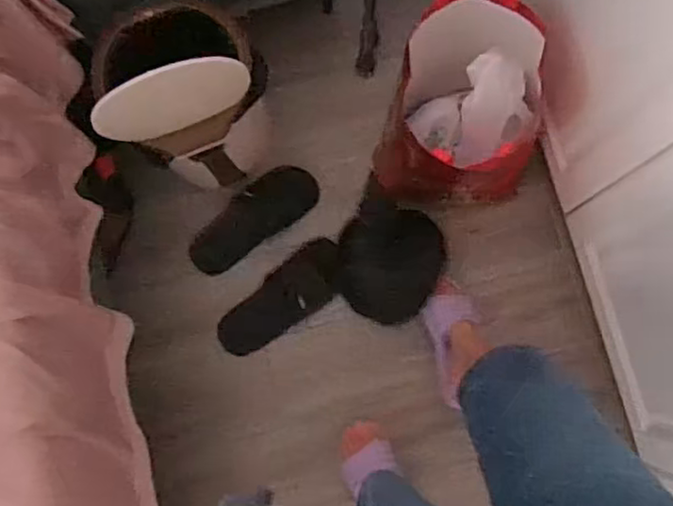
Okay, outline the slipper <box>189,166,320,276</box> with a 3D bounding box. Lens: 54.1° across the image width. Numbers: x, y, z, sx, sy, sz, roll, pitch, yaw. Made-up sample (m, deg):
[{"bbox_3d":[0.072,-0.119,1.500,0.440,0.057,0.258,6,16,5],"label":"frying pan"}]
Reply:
[{"bbox_3d":[-0.177,-0.075,1.392,0.302,0.085,0.103,-37,82,-3],"label":"slipper"}]

